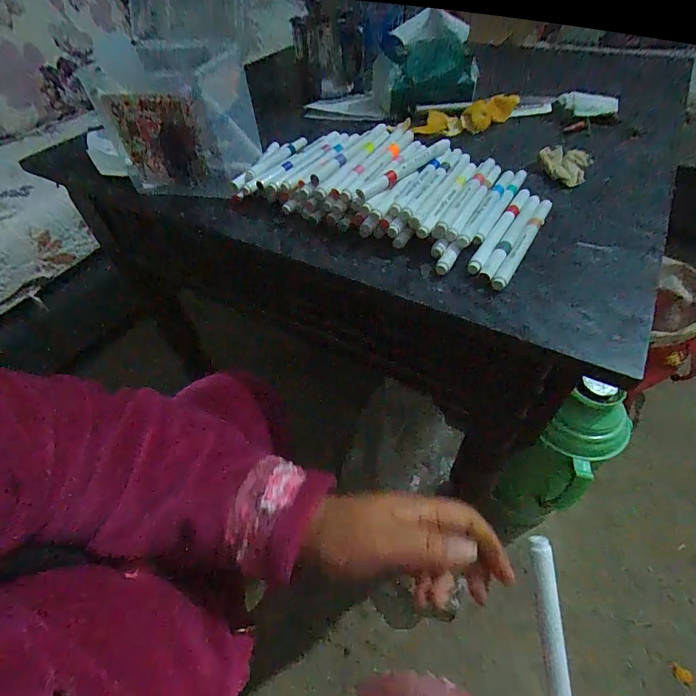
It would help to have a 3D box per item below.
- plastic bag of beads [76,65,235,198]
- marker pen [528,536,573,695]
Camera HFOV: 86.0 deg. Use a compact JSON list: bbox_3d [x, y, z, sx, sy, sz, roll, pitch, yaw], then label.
[{"bbox_3d":[-0.190,-0.221,0.394,0.133,0.112,0.022,4,51,9],"label":"plastic bag of beads"},{"bbox_3d":[0.114,0.167,0.209,0.014,0.010,0.117,-4,83,2],"label":"marker pen"}]

